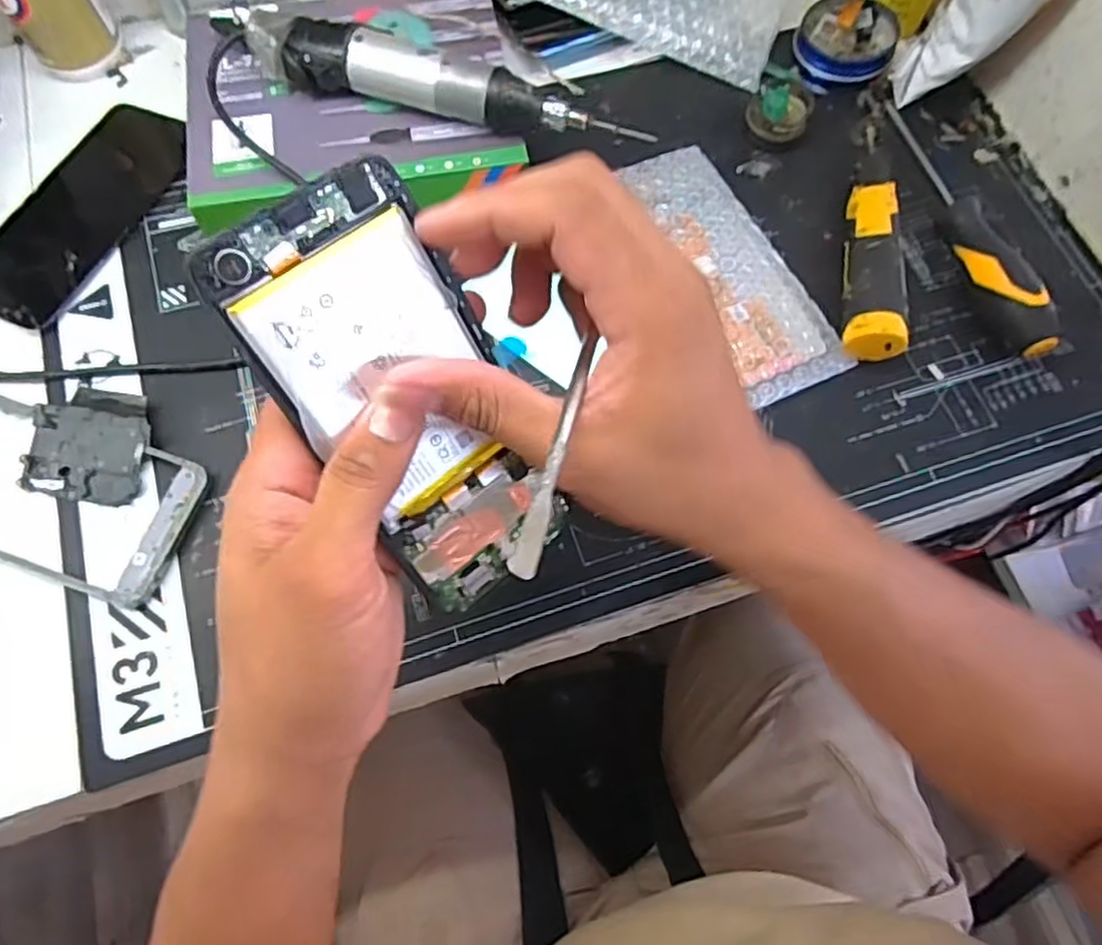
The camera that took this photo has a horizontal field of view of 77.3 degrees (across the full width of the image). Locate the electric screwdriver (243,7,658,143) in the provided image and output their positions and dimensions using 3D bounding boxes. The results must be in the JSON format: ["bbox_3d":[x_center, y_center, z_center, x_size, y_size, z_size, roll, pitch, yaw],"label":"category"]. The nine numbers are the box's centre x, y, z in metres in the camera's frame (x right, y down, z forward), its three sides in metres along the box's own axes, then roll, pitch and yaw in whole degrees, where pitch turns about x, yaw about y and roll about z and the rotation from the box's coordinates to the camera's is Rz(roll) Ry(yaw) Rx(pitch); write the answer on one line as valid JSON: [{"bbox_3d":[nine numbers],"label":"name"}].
[{"bbox_3d":[-0.058,-0.219,0.387,0.223,0.027,0.026,13,70,3],"label":"electric screwdriver"}]

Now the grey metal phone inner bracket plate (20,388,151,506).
[{"bbox_3d":[-0.239,-0.015,0.357,0.060,0.010,0.057,7,70,1],"label":"grey metal phone inner bracket plate"}]

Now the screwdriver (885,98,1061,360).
[{"bbox_3d":[0.242,-0.151,0.403,0.024,0.028,0.188,-11,71,-5],"label":"screwdriver"}]

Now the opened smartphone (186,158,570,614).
[{"bbox_3d":[-0.047,-0.022,0.244,0.071,0.155,0.005,-36,32,-17],"label":"opened smartphone"}]

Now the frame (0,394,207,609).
[{"bbox_3d":[-0.261,0.008,0.350,0.172,0.007,0.077,19,71,5],"label":"frame"}]

